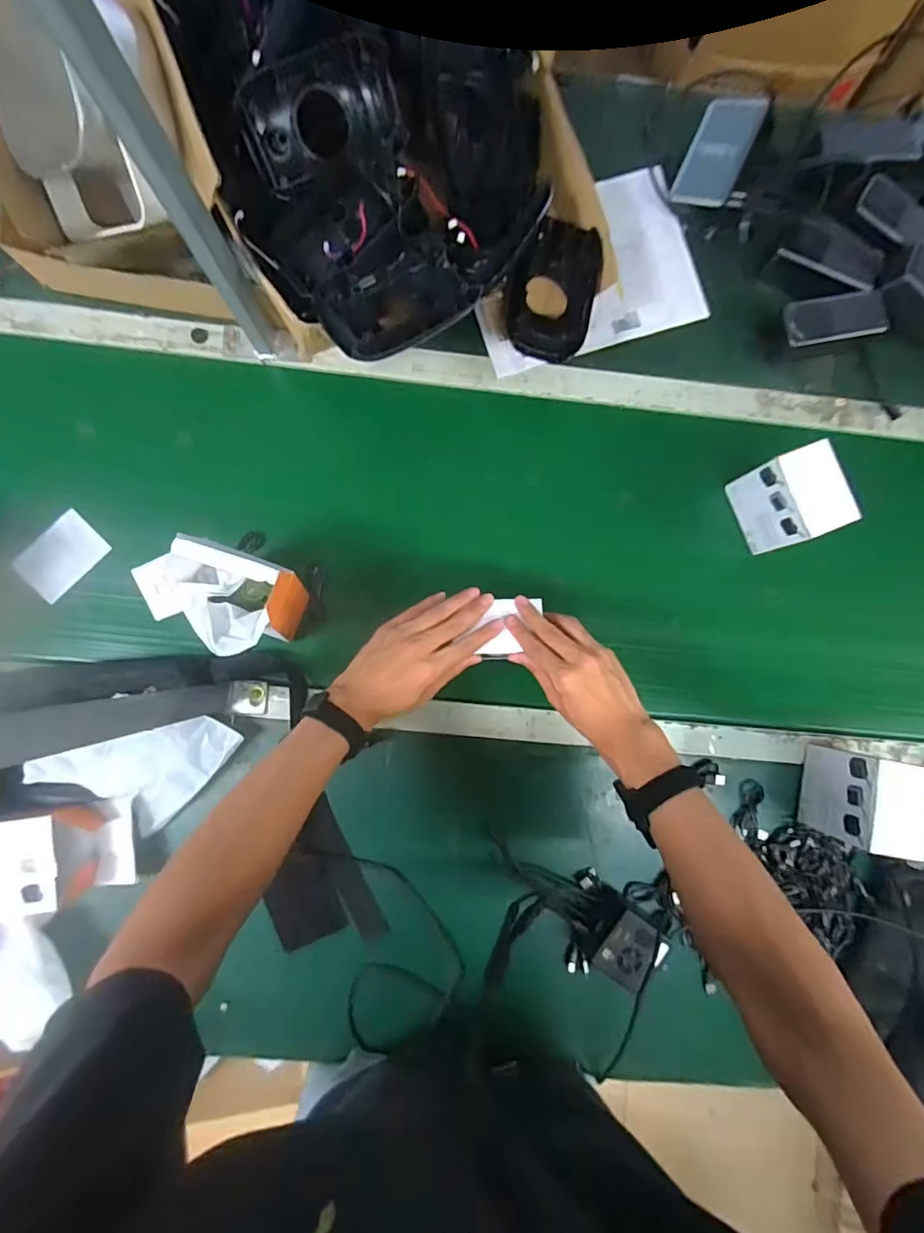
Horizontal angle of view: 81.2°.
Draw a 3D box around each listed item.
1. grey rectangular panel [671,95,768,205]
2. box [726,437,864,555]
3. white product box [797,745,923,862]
[{"bbox_3d":[0.320,-0.581,0.675,0.074,0.018,0.113,27,118,24],"label":"grey rectangular panel"},{"bbox_3d":[0.397,-0.140,0.654,0.065,0.114,0.100,-24,86,-3],"label":"box"},{"bbox_3d":[0.467,0.212,0.631,0.066,0.112,0.098,11,85,0],"label":"white product box"}]

